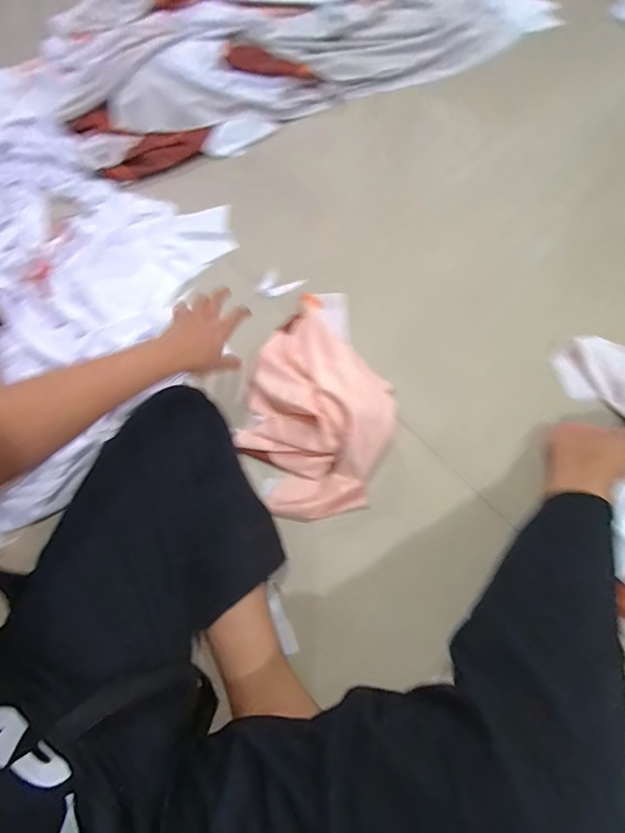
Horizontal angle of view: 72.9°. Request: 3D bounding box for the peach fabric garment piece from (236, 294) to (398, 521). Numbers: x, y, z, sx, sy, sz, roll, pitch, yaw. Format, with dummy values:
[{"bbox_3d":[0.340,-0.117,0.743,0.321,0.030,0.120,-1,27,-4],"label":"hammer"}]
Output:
[{"bbox_3d":[0.014,-0.046,0.645,0.224,0.063,0.394,7,64,5],"label":"peach fabric garment piece"}]

